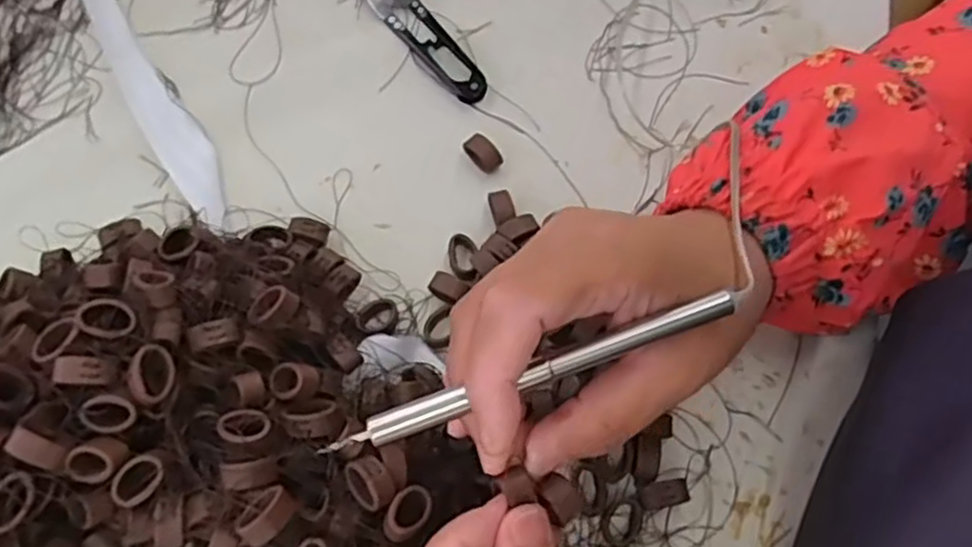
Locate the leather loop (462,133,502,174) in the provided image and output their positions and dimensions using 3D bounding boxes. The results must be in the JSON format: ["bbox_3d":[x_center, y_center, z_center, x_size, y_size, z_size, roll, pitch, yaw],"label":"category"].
[{"bbox_3d":[-0.002,-0.061,0.369,0.012,0.012,0.019,-37,74,-14],"label":"leather loop"}]

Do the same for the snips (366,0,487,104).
[{"bbox_3d":[-0.034,-0.130,0.397,0.020,0.008,0.097,-36,74,-14],"label":"snips"}]

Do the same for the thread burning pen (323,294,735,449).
[{"bbox_3d":[0.015,0.032,0.231,0.133,0.005,0.008,-19,71,-5],"label":"thread burning pen"}]

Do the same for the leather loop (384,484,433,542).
[{"bbox_3d":[-0.029,0.090,0.273,0.015,0.009,0.021,22,70,7],"label":"leather loop"}]

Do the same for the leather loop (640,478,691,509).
[{"bbox_3d":[0.075,0.093,0.310,0.020,0.011,0.010,-12,70,-6],"label":"leather loop"}]

